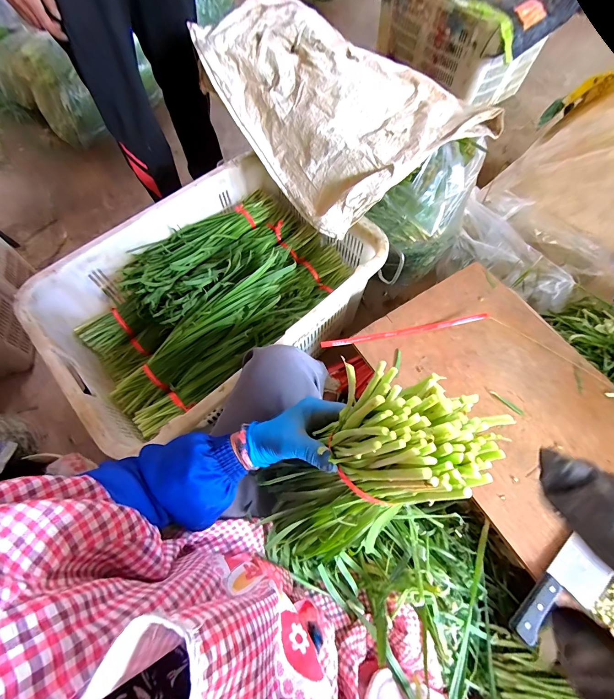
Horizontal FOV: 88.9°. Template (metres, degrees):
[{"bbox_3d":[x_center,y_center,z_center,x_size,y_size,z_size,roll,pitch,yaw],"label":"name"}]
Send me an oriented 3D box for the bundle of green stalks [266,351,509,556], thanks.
[{"bbox_3d":[0.034,0.147,0.331,0.082,0.321,0.104,-16,62,-38],"label":"bundle of green stalks"}]

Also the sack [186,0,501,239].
[{"bbox_3d":[0.073,-0.549,0.710,0.407,0.205,0.540,-35,69,-13],"label":"sack"}]

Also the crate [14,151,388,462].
[{"bbox_3d":[-0.213,-0.134,0.733,0.657,0.211,0.458,-40,71,-15],"label":"crate"}]

